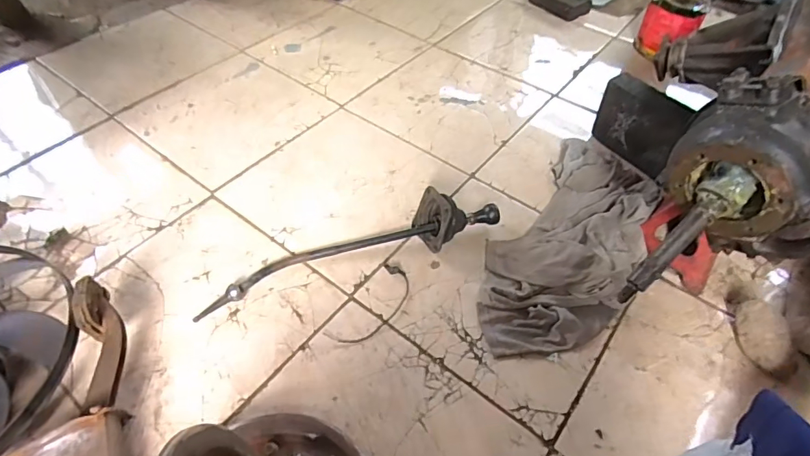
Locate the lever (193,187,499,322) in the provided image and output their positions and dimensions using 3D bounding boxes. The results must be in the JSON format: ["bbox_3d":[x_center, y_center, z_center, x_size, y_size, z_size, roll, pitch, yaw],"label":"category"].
[{"bbox_3d":[-0.095,0.037,0.857,0.579,0.104,0.108,-18,57,-15],"label":"lever"}]

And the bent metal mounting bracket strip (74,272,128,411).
[{"bbox_3d":[-0.463,0.173,0.694,0.054,0.074,0.201,-14,53,-13],"label":"bent metal mounting bracket strip"}]

